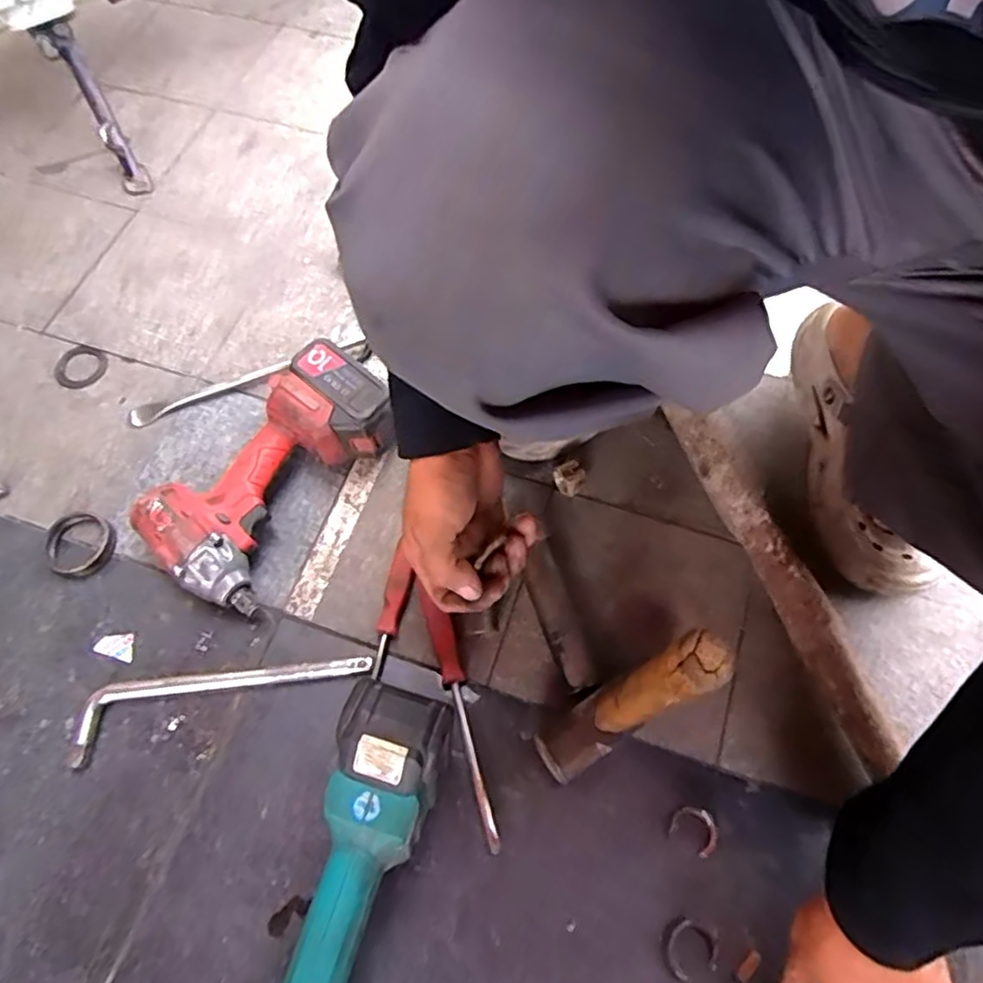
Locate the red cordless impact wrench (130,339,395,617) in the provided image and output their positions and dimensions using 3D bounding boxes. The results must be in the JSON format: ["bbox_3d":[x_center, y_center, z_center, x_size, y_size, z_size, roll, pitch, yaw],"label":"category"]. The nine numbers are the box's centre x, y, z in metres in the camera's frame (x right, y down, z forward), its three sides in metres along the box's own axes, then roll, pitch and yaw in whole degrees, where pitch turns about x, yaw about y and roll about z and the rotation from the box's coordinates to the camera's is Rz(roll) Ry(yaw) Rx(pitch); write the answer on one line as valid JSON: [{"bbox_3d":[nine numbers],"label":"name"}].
[{"bbox_3d":[-0.200,-0.017,0.613,0.133,0.078,0.246,34,71,17],"label":"red cordless impact wrench"}]

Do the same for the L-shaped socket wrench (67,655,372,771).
[{"bbox_3d":[-0.231,0.167,0.563,0.248,0.016,0.053,-17,66,-7],"label":"L-shaped socket wrench"}]

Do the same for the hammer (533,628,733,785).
[{"bbox_3d":[0.078,0.144,0.431,0.088,0.273,0.042,-31,67,-12],"label":"hammer"}]

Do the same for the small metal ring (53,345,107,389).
[{"bbox_3d":[-0.445,-0.135,0.712,0.053,0.004,0.055,0,65,1],"label":"small metal ring"}]

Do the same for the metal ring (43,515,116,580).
[{"bbox_3d":[-0.388,0.051,0.618,0.062,0.009,0.062,0,65,1],"label":"metal ring"}]

